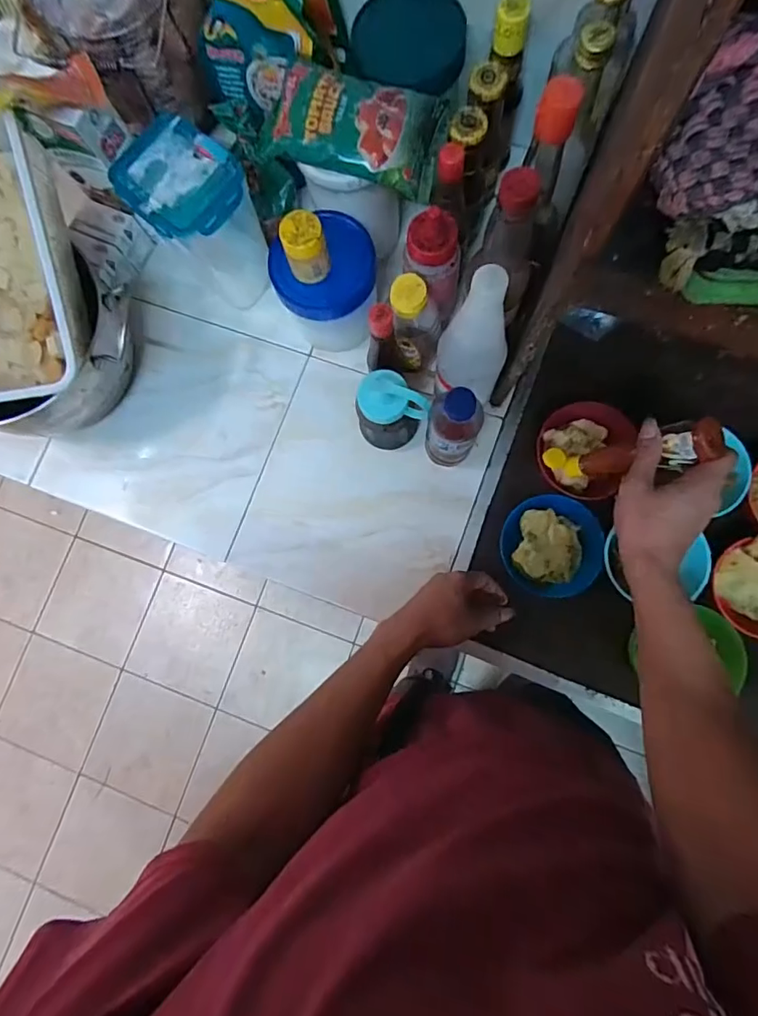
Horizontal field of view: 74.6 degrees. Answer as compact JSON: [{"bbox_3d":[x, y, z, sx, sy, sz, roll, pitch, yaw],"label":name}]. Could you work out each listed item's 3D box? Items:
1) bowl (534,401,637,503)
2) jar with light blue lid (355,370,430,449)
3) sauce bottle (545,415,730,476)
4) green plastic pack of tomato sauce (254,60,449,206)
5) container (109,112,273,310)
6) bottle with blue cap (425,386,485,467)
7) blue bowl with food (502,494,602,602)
[{"bbox_3d":[0.252,-0.069,0.611,0.114,0.051,0.119,-1,82,4],"label":"bowl"},{"bbox_3d":[0.013,-0.113,0.597,0.073,0.121,0.063,-37,81,-1],"label":"jar with light blue lid"},{"bbox_3d":[0.258,-0.055,0.517,0.048,0.168,0.037,11,80,-35],"label":"sauce bottle"},{"bbox_3d":[-0.026,-0.398,0.525,0.178,0.042,0.101,11,83,6],"label":"green plastic pack of tomato sauce"},{"bbox_3d":[-0.210,-0.344,0.615,0.129,0.178,0.107,42,87,9],"label":"container"},{"bbox_3d":[0.084,-0.087,0.567,0.053,0.166,0.053,-1,82,4],"label":"bottle with blue cap"},{"bbox_3d":[0.202,0.046,0.602,0.110,0.055,0.115,-1,82,4],"label":"blue bowl with food"}]

